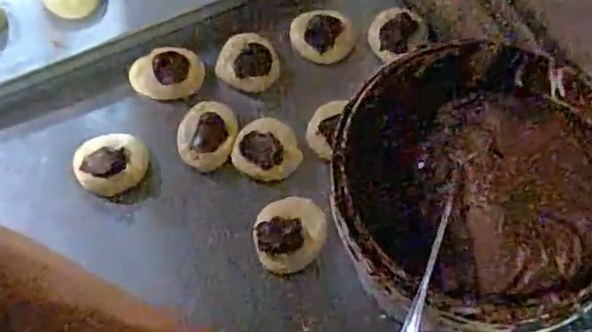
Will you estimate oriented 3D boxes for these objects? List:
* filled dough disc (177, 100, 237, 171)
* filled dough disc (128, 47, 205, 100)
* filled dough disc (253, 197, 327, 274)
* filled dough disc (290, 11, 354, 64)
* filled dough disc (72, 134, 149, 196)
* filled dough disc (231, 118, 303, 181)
[{"bbox_3d":[-0.093,-0.034,0.651,0.060,0.016,0.077,-4,65,1],"label":"filled dough disc"},{"bbox_3d":[-0.142,-0.103,0.686,0.081,0.011,0.063,-4,65,1],"label":"filled dough disc"},{"bbox_3d":[-0.006,0.064,0.601,0.068,0.011,0.069,-1,65,2],"label":"filled dough disc"},{"bbox_3d":[0.030,-0.145,0.700,0.070,0.014,0.058,17,67,11],"label":"filled dough disc"},{"bbox_3d":[-0.189,-0.003,0.641,0.074,0.020,0.068,-1,65,2],"label":"filled dough disc"},{"bbox_3d":[-0.031,-0.016,0.636,0.065,0.011,0.063,-1,65,2],"label":"filled dough disc"}]

